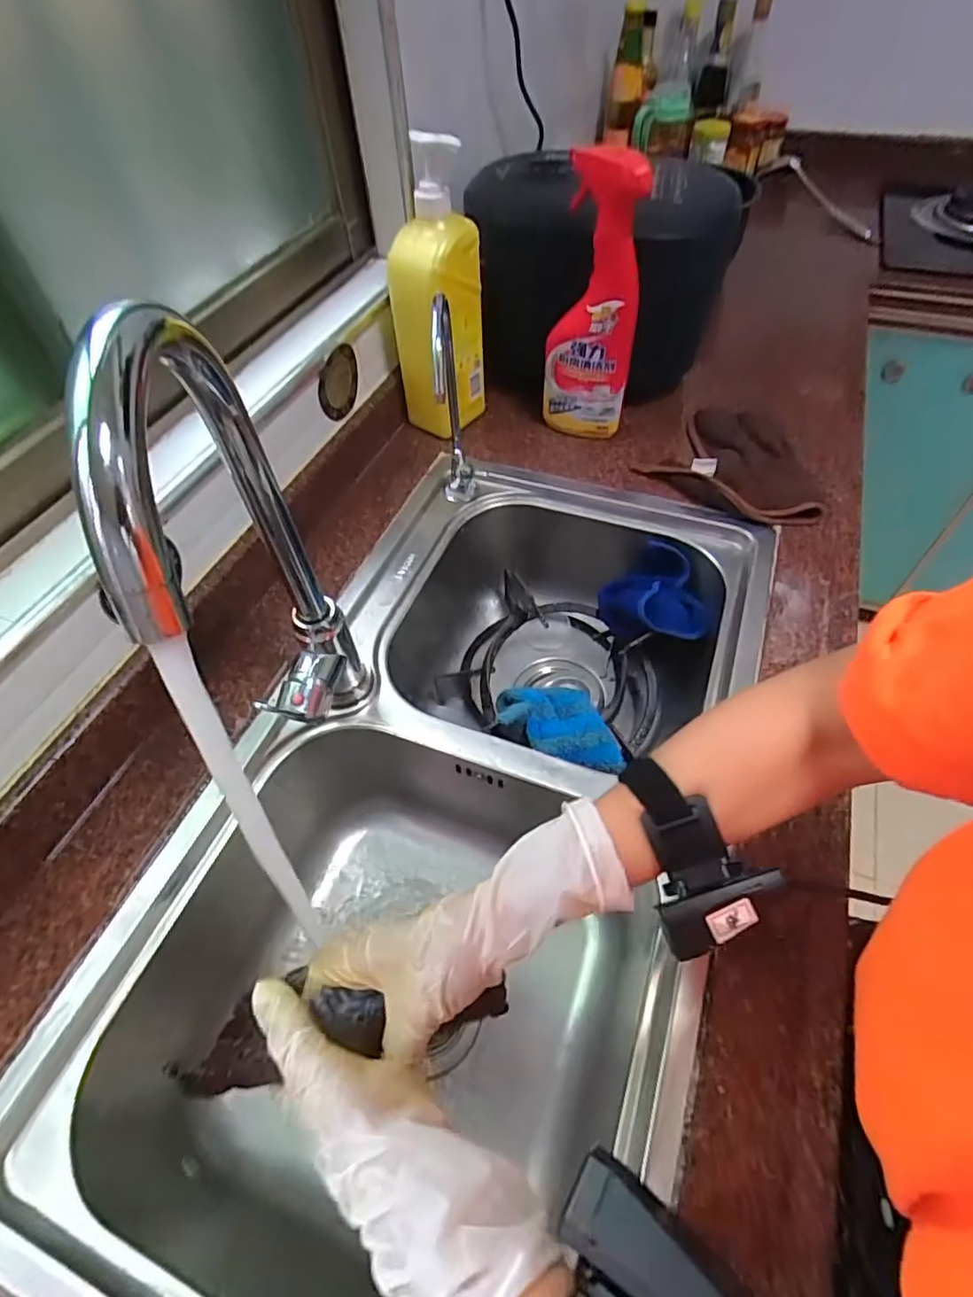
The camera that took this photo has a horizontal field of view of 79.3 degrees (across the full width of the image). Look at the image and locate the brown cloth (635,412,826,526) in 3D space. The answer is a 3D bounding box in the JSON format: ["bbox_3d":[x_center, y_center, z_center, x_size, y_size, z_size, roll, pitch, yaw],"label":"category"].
[{"bbox_3d":[0.293,-0.206,0.663,0.186,0.028,0.156,38,63,26],"label":"brown cloth"}]

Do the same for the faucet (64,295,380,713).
[{"bbox_3d":[-0.121,-0.012,0.346,0.069,0.339,0.164,-21,56,-13],"label":"faucet"}]

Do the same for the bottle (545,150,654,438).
[{"bbox_3d":[0.111,-0.353,0.625,0.088,0.276,0.057,-1,54,2],"label":"bottle"}]

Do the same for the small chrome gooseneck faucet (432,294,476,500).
[{"bbox_3d":[-0.033,-0.234,0.577,0.030,0.219,0.100,-5,54,-1],"label":"small chrome gooseneck faucet"}]

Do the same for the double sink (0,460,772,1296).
[{"bbox_3d":[-0.006,0.152,0.557,0.387,0.210,0.717,16,56,14],"label":"double sink"}]

